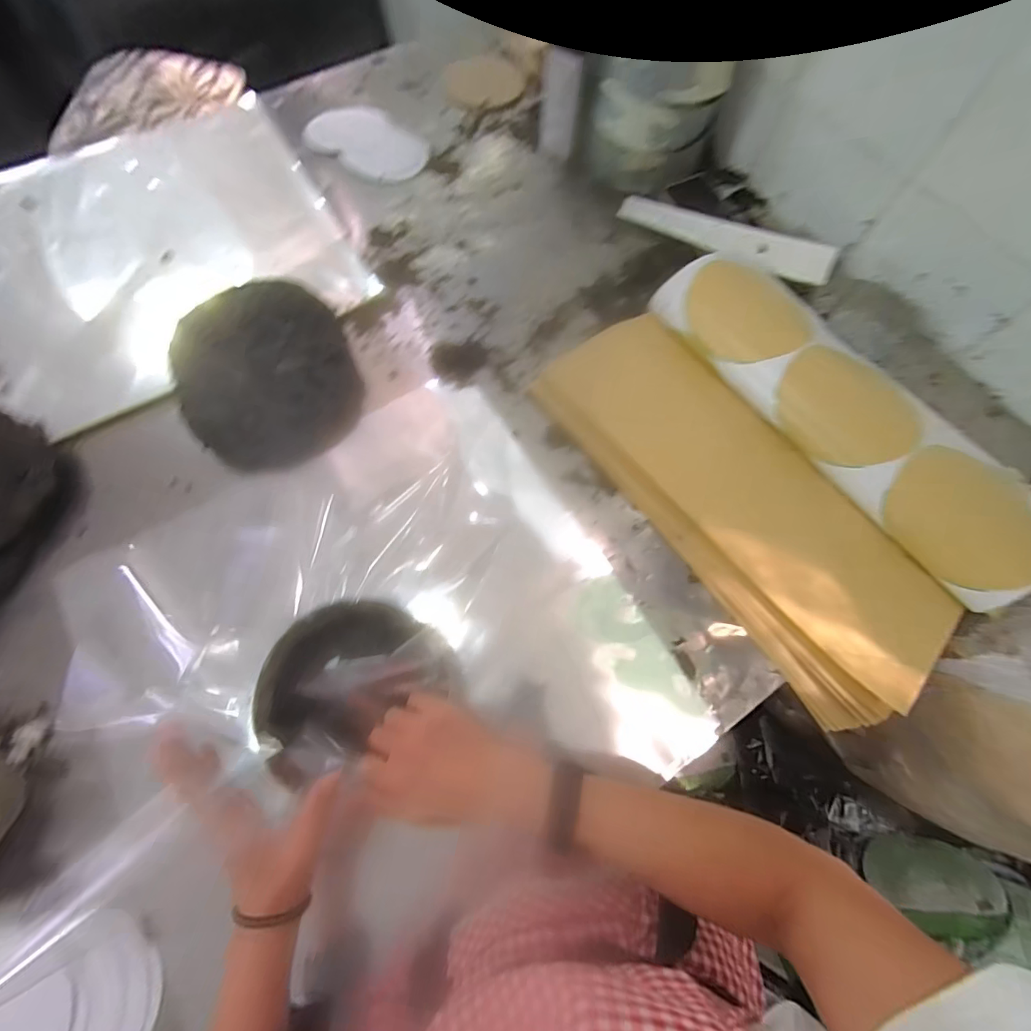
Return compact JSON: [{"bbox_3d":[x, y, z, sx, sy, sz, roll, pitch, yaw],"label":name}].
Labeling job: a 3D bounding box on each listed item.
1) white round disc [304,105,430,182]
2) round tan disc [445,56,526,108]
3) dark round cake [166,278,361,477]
[{"bbox_3d":[-0.231,-0.593,0.742,0.196,0.010,0.140,33,72,10],"label":"white round disc"},{"bbox_3d":[-0.053,-0.743,0.804,0.127,0.008,0.127,1,70,-1],"label":"round tan disc"},{"bbox_3d":[-0.291,-0.164,0.555,0.191,0.048,0.230,-22,72,-10],"label":"dark round cake"}]

